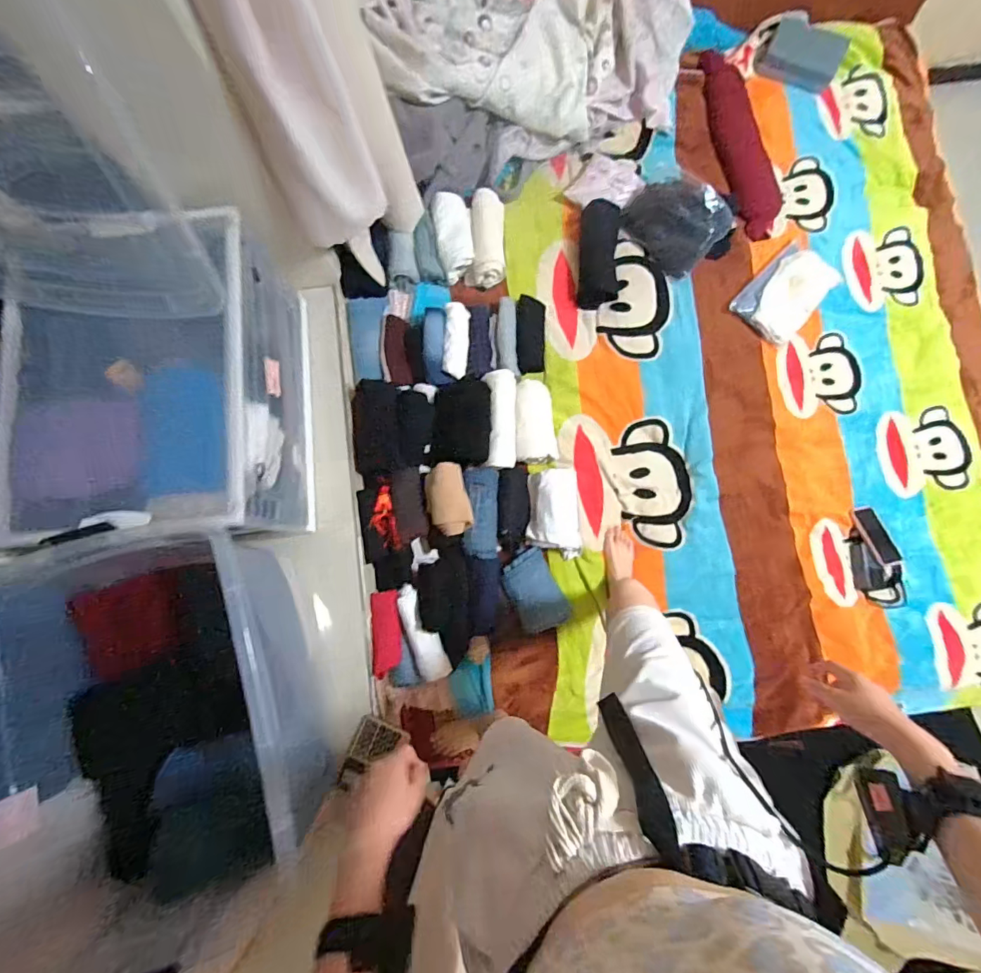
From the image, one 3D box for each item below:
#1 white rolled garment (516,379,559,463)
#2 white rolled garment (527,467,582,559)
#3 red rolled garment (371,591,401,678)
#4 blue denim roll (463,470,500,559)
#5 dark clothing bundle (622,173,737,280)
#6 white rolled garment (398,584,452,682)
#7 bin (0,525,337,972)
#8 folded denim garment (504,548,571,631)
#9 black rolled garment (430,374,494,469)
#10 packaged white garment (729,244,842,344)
[{"bbox_3d":[0.130,-0.196,1.373,0.123,0.065,0.244,-6,82,1],"label":"white rolled garment"},{"bbox_3d":[0.179,0.072,1.309,0.151,0.052,0.242,-4,82,1],"label":"white rolled garment"},{"bbox_3d":[-0.282,0.400,1.275,0.075,0.054,0.224,-5,82,1],"label":"red rolled garment"},{"bbox_3d":[-0.026,0.076,1.318,0.095,0.076,0.253,0,82,2],"label":"blue denim roll"},{"bbox_3d":[0.572,-0.804,1.411,0.218,0.148,0.283,-36,82,-3],"label":"dark clothing bundle"},{"bbox_3d":[-0.187,0.400,1.278,0.082,0.081,0.267,-21,82,-1],"label":"white rolled garment"},{"bbox_3d":[-0.672,0.488,1.006,0.546,0.404,0.735,-13,82,0],"label":"bin"},{"bbox_3d":[0.127,0.296,1.297,0.138,0.018,0.212,-27,85,-5],"label":"folded denim garment"},{"bbox_3d":[-0.082,-0.196,1.335,0.163,0.074,0.284,4,82,2],"label":"black rolled garment"},{"bbox_3d":[0.918,-0.604,1.432,0.208,0.072,0.297,41,85,7],"label":"packaged white garment"}]

